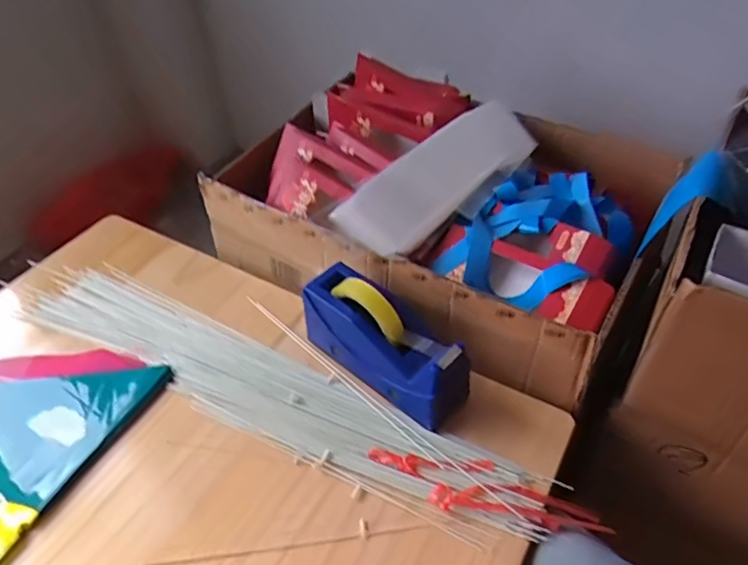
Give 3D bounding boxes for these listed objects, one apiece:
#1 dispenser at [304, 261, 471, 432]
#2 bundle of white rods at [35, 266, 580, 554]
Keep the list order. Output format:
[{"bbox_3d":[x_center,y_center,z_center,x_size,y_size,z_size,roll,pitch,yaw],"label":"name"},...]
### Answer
[{"bbox_3d":[0.011,0.062,0.621,0.207,0.107,0.069,31,54,30],"label":"dispenser"},{"bbox_3d":[-0.147,0.117,0.651,0.686,0.011,0.104,20,50,22],"label":"bundle of white rods"}]

